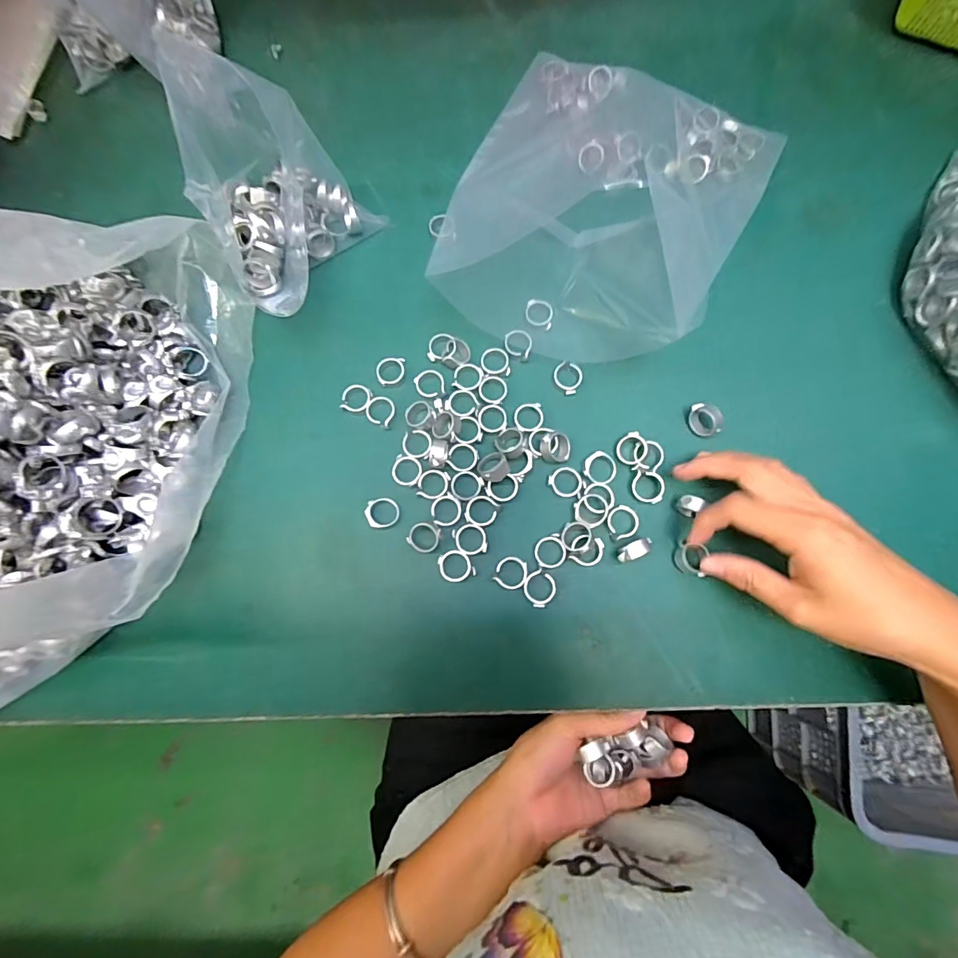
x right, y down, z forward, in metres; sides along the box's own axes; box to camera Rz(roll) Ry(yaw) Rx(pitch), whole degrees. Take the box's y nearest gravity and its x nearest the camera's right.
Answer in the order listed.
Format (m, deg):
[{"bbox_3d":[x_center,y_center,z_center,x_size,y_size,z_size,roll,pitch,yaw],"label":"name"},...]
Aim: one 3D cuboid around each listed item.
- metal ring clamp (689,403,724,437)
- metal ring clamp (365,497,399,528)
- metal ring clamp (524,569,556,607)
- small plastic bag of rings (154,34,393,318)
[{"bbox_3d":[0.159,-0.041,0.333,0.014,0.023,0.023,-17,78,-3],"label":"metal ring clamp"},{"bbox_3d":[-0.067,0.023,0.326,0.022,0.006,0.021,0,78,0],"label":"metal ring clamp"},{"bbox_3d":[0.040,0.072,0.310,0.021,0.004,0.020,0,78,0],"label":"metal ring clamp"},{"bbox_3d":[-0.163,-0.217,0.339,0.161,0.021,0.119,47,70,-22],"label":"small plastic bag of rings"}]

